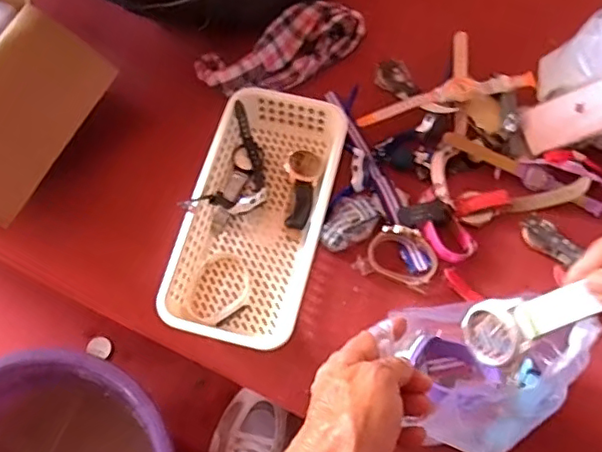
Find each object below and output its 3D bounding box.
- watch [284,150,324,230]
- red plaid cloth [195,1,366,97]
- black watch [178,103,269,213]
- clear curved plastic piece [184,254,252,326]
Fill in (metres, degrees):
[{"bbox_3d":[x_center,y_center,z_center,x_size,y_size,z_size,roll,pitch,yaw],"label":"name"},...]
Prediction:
[{"bbox_3d":[0.001,-0.039,0.620,0.037,0.022,0.088,6,66,4],"label":"watch"},{"bbox_3d":[-0.020,-0.209,0.688,0.200,0.044,0.077,-27,68,-11],"label":"red plaid cloth"},{"bbox_3d":[-0.062,-0.056,0.611,0.064,0.057,0.134,19,67,9],"label":"black watch"},{"bbox_3d":[-0.079,0.063,0.584,0.061,0.013,0.075,20,67,10],"label":"clear curved plastic piece"}]

